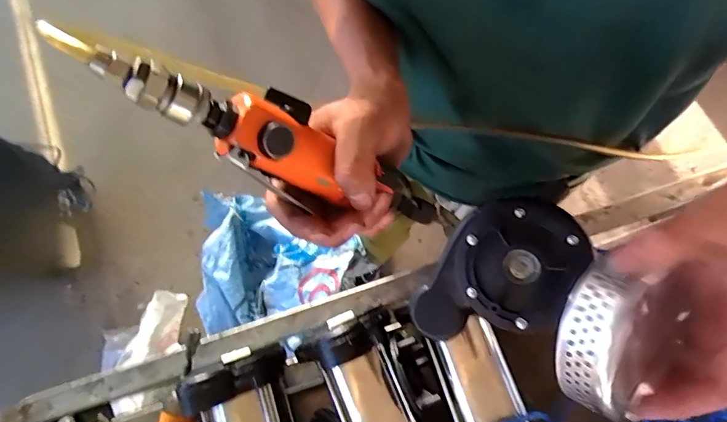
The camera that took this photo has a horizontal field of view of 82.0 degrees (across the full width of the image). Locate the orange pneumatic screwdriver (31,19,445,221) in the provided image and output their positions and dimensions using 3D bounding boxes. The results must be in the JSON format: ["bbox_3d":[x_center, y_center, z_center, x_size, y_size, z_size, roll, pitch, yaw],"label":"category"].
[{"bbox_3d":[-0.042,-0.038,0.249,0.038,0.242,0.050,-8,68,44],"label":"orange pneumatic screwdriver"}]

